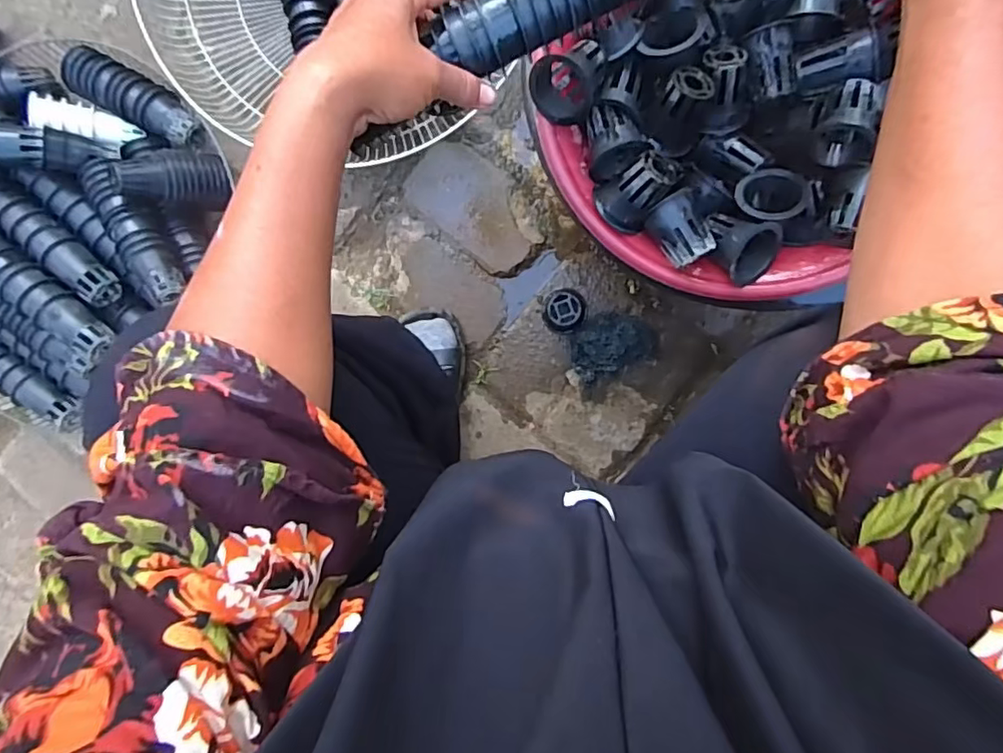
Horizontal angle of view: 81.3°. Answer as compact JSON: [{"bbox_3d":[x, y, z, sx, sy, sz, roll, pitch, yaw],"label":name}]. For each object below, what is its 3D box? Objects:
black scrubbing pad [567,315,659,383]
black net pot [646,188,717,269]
[{"bbox_3d":[0.127,-0.039,0.676,0.100,0.037,0.070,-24,95,7],"label":"black scrubbing pad"},{"bbox_3d":[0.144,-0.118,0.464,0.047,0.036,0.052,-30,93,8],"label":"black net pot"}]

